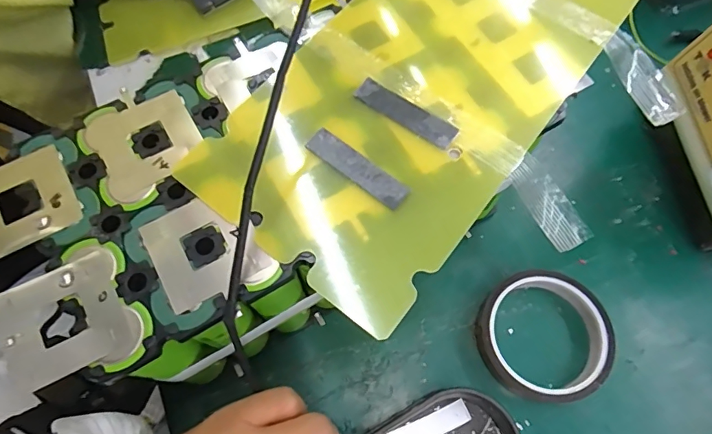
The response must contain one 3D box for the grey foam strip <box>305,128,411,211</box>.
[{"bbox_3d":[0.001,-0.026,0.238,0.059,0.004,0.015,36,73,15],"label":"grey foam strip"}]

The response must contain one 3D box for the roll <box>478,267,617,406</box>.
[{"bbox_3d":[0.138,0.086,0.336,0.090,0.022,0.090,0,68,1],"label":"roll"}]

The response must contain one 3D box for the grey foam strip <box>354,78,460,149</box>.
[{"bbox_3d":[0.027,-0.057,0.251,0.059,0.004,0.016,32,72,13],"label":"grey foam strip"}]

